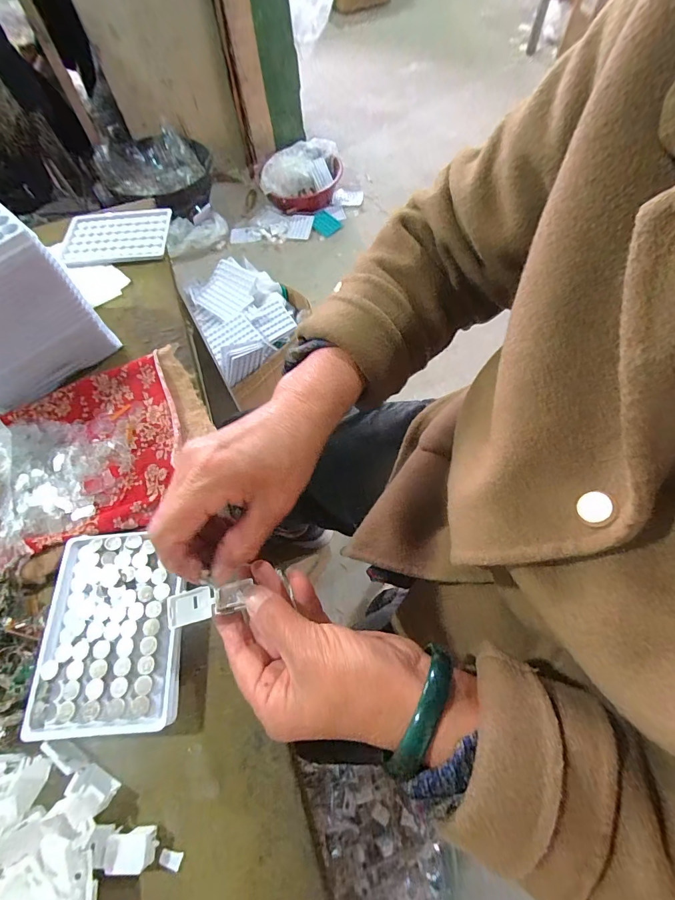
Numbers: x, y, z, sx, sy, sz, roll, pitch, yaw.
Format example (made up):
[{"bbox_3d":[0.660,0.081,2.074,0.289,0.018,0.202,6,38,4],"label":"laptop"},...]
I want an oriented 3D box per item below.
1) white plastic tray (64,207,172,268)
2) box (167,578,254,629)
[{"bbox_3d":[-0.272,-0.266,0.478,0.121,0.009,0.090,-5,63,0],"label":"white plastic tray"},{"bbox_3d":[-0.083,0.097,0.250,0.053,0.007,0.020,-13,63,-13],"label":"box"}]

